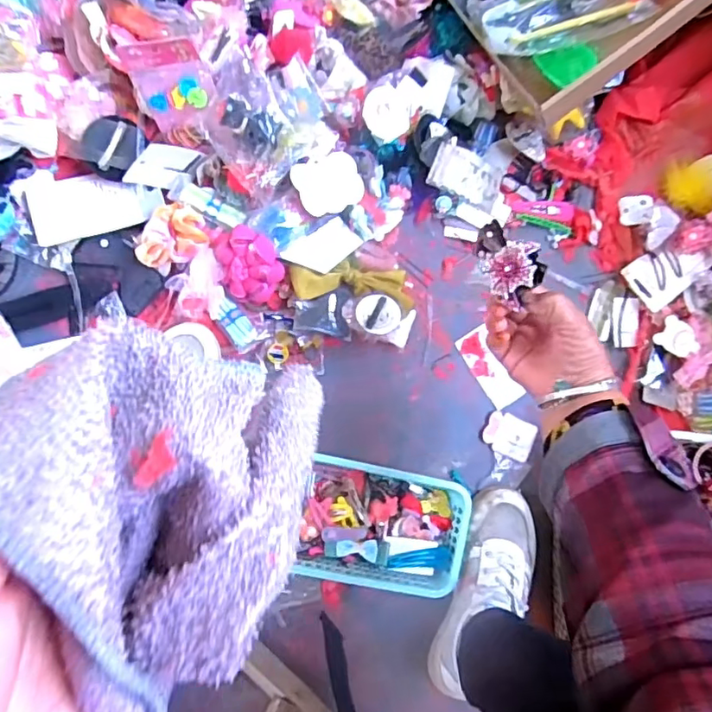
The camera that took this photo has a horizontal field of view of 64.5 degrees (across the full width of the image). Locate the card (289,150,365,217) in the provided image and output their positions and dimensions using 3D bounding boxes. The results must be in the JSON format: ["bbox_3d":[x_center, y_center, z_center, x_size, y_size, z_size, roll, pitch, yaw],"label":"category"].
[{"bbox_3d":[-0.031,-0.199,0.647,0.080,0.006,0.067,-27,90,-24],"label":"card"}]

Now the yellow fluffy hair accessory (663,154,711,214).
[{"bbox_3d":[0.446,-0.229,0.736,0.069,0.034,0.067,14,85,-7],"label":"yellow fluffy hair accessory"}]

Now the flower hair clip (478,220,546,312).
[{"bbox_3d":[0.122,-0.077,0.458,0.027,0.044,0.061,7,56,-38],"label":"flower hair clip"}]

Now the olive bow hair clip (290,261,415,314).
[{"bbox_3d":[-0.002,-0.082,0.655,0.144,0.021,0.048,7,86,-7],"label":"olive bow hair clip"}]

